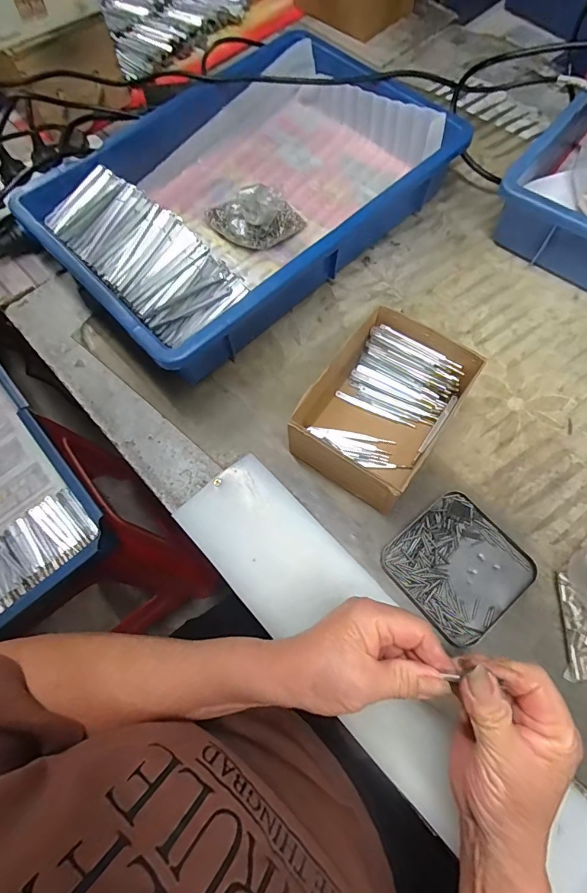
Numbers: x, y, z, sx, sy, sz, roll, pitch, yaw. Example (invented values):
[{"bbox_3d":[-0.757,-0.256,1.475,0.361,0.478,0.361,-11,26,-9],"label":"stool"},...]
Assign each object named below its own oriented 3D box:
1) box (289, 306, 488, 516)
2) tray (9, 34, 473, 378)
[{"bbox_3d":[0.079,-0.030,0.397,0.114,0.070,0.166,34,74,13],"label":"box"},{"bbox_3d":[-0.049,-0.282,0.481,0.415,0.085,0.273,-41,74,-12],"label":"tray"}]

